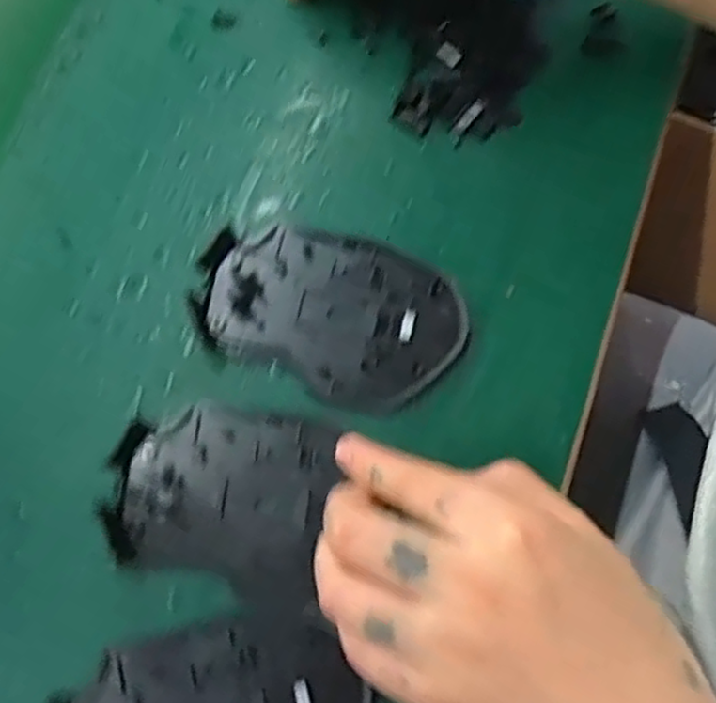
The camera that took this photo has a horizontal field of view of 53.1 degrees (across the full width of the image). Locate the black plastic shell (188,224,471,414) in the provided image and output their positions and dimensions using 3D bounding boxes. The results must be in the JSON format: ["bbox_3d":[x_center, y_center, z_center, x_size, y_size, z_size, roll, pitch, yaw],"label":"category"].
[{"bbox_3d":[-0.012,-0.019,0.311,0.113,0.010,0.072,20,72,7],"label":"black plastic shell"}]

